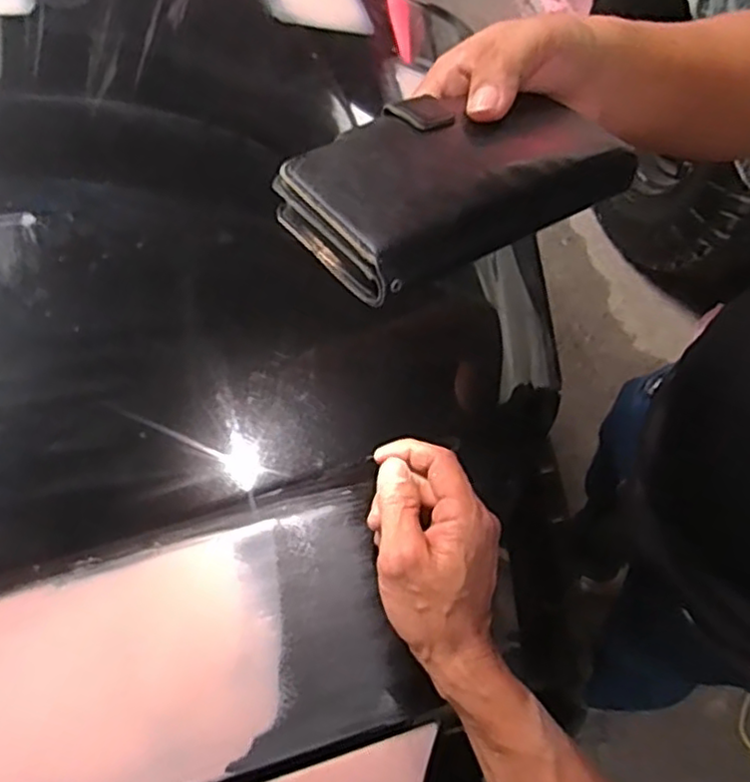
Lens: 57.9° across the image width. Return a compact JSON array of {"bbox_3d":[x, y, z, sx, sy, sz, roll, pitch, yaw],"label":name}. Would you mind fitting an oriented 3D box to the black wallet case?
[{"bbox_3d":[0.038,-0.103,0.314,0.161,0.033,0.087,-31,68,-19],"label":"black wallet case"}]

